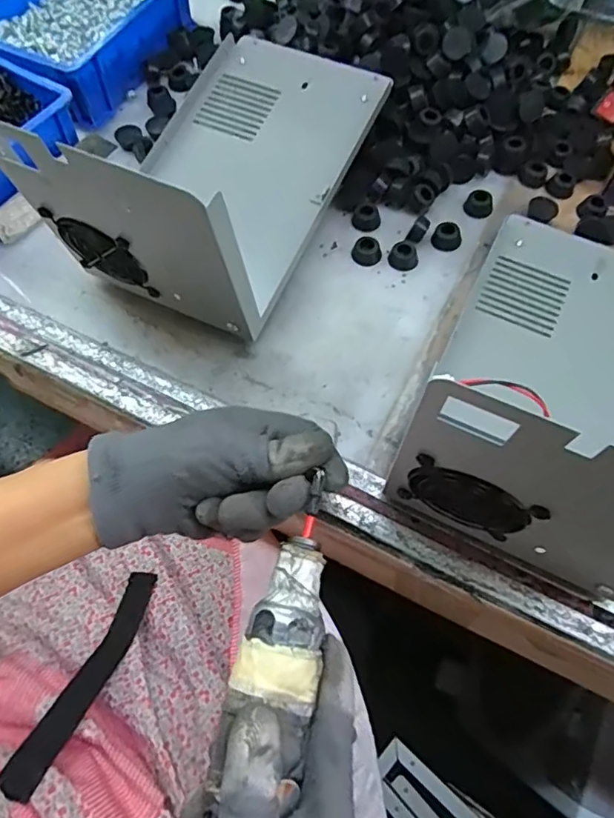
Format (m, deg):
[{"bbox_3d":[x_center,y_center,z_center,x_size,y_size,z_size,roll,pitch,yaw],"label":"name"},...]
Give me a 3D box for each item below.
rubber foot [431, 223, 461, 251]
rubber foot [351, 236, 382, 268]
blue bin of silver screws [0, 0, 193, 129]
[{"bbox_3d":[0.116,-0.143,0.465,0.018,0.014,0.021,-24,65,-10],"label":"rubber foot"},{"bbox_3d":[0.049,-0.129,0.458,0.023,0.015,0.018,12,64,7],"label":"rubber foot"},{"bbox_3d":[-0.219,-0.379,0.550,0.152,0.060,0.203,27,67,14],"label":"blue bin of silver screws"}]

